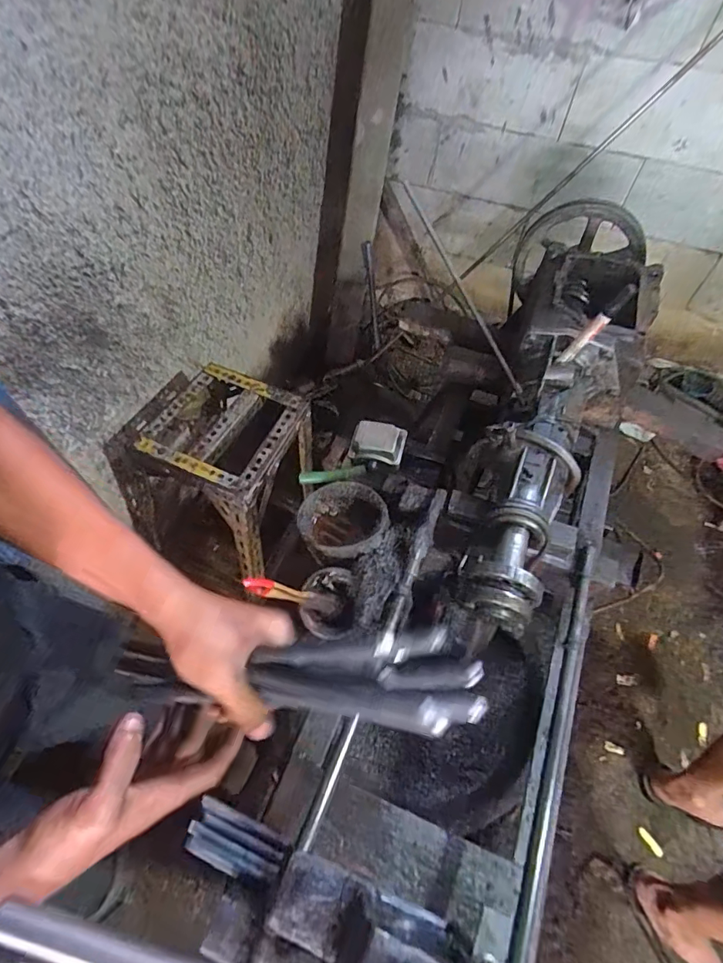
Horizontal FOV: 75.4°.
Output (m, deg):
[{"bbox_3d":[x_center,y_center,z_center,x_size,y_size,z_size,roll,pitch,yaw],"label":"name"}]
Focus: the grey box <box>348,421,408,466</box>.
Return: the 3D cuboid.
[{"bbox_3d":[0.028,-0.067,0.770,0.089,0.031,0.072,14,58,6],"label":"grey box"}]

